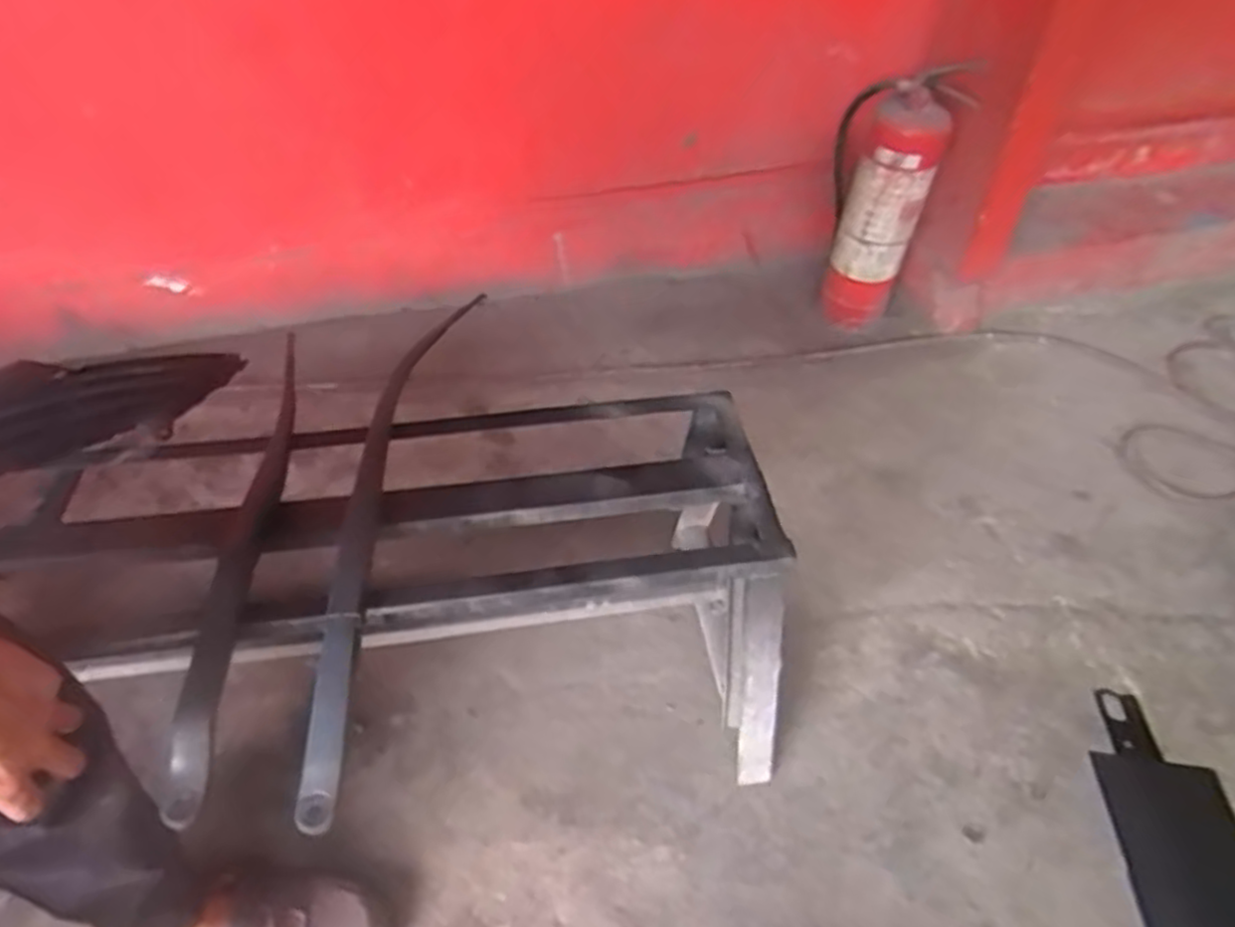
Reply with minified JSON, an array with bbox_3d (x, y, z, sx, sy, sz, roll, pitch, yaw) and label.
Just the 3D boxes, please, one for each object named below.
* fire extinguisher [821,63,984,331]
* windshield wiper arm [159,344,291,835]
[{"bbox_3d":[0.475,-0.464,1.427,0.168,0.474,0.139,10,47,11],"label":"fire extinguisher"},{"bbox_3d":[-0.390,0.076,0.812,0.038,0.042,0.563,-4,46,-3],"label":"windshield wiper arm"}]

